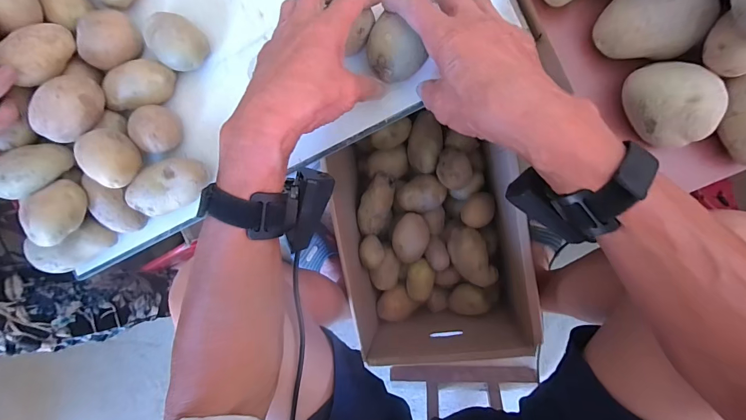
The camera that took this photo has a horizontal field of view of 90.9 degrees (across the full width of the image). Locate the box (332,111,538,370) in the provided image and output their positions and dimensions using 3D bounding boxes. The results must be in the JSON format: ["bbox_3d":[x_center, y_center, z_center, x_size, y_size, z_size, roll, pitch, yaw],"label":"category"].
[{"bbox_3d":[0.094,0.044,0.633,0.268,0.179,0.371,-11,92,8],"label":"box"}]

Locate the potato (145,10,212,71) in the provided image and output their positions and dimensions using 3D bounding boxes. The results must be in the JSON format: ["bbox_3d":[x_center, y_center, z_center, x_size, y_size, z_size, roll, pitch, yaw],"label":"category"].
[{"bbox_3d":[-0.206,-0.177,0.386,0.060,0.043,0.048,37,98,4],"label":"potato"}]

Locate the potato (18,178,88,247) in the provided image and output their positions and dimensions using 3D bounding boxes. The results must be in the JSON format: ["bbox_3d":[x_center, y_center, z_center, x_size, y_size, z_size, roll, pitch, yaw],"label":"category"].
[{"bbox_3d":[-0.334,0.003,0.387,0.042,0.047,0.065,-5,93,8],"label":"potato"}]

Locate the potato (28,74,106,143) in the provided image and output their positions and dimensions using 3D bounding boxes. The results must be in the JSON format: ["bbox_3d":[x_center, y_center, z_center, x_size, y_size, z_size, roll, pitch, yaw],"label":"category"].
[{"bbox_3d":[-0.303,-0.101,0.369,0.041,0.047,0.066,21,96,6],"label":"potato"}]

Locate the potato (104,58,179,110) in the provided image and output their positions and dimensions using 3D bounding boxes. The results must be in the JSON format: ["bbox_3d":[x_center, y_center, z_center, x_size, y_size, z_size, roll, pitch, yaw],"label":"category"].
[{"bbox_3d":[-0.248,-0.134,0.400,0.067,0.037,0.045,-4,93,8],"label":"potato"}]

